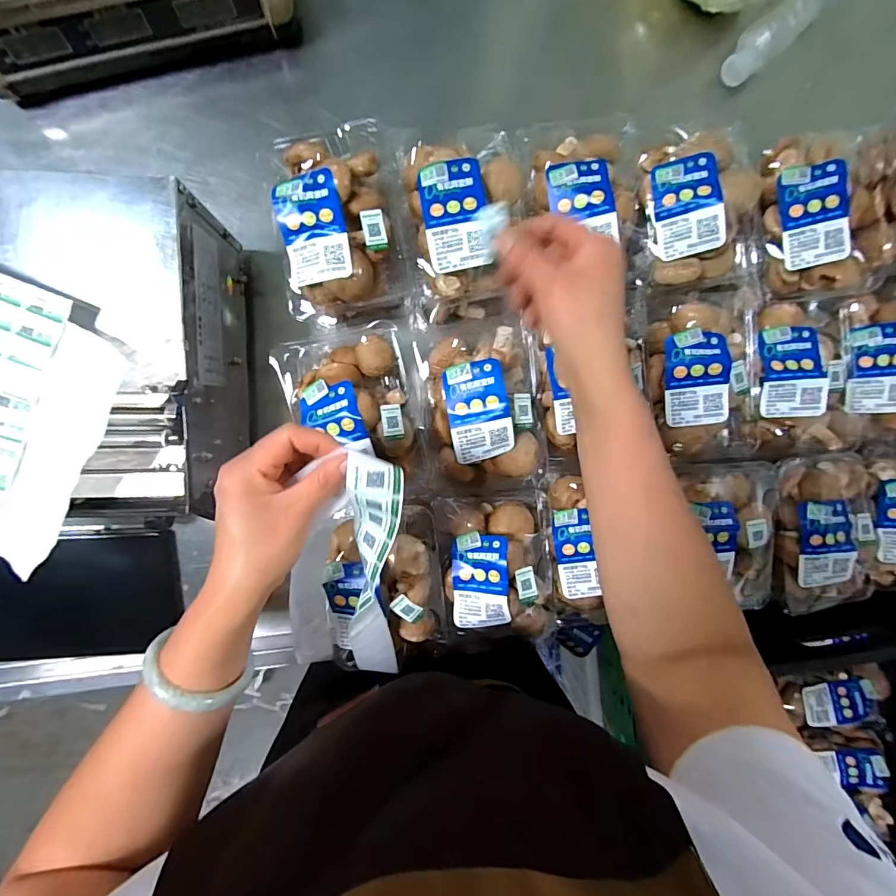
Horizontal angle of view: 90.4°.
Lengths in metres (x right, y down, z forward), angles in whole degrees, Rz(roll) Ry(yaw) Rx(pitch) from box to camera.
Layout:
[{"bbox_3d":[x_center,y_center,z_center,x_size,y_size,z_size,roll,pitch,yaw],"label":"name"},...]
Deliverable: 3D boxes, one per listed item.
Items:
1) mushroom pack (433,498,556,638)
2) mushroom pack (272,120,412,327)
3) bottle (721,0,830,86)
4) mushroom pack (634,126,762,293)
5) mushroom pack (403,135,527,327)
[{"bbox_3d":[0.052,0.129,0.477,0.125,0.063,0.139,-1,96,-6],"label":"mushroom pack"},{"bbox_3d":[-0.104,-0.225,0.445,0.116,0.067,0.182,-5,96,-5],"label":"mushroom pack"},{"bbox_3d":[0.419,-0.516,0.530,0.192,0.044,0.056,-42,98,-1],"label":"bottle"},{"bbox_3d":[0.266,-0.255,0.466,0.132,0.057,0.162,-8,96,-5],"label":"mushroom pack"},{"bbox_3d":[0.018,-0.229,0.441,0.119,0.060,0.165,-6,96,-5],"label":"mushroom pack"}]

